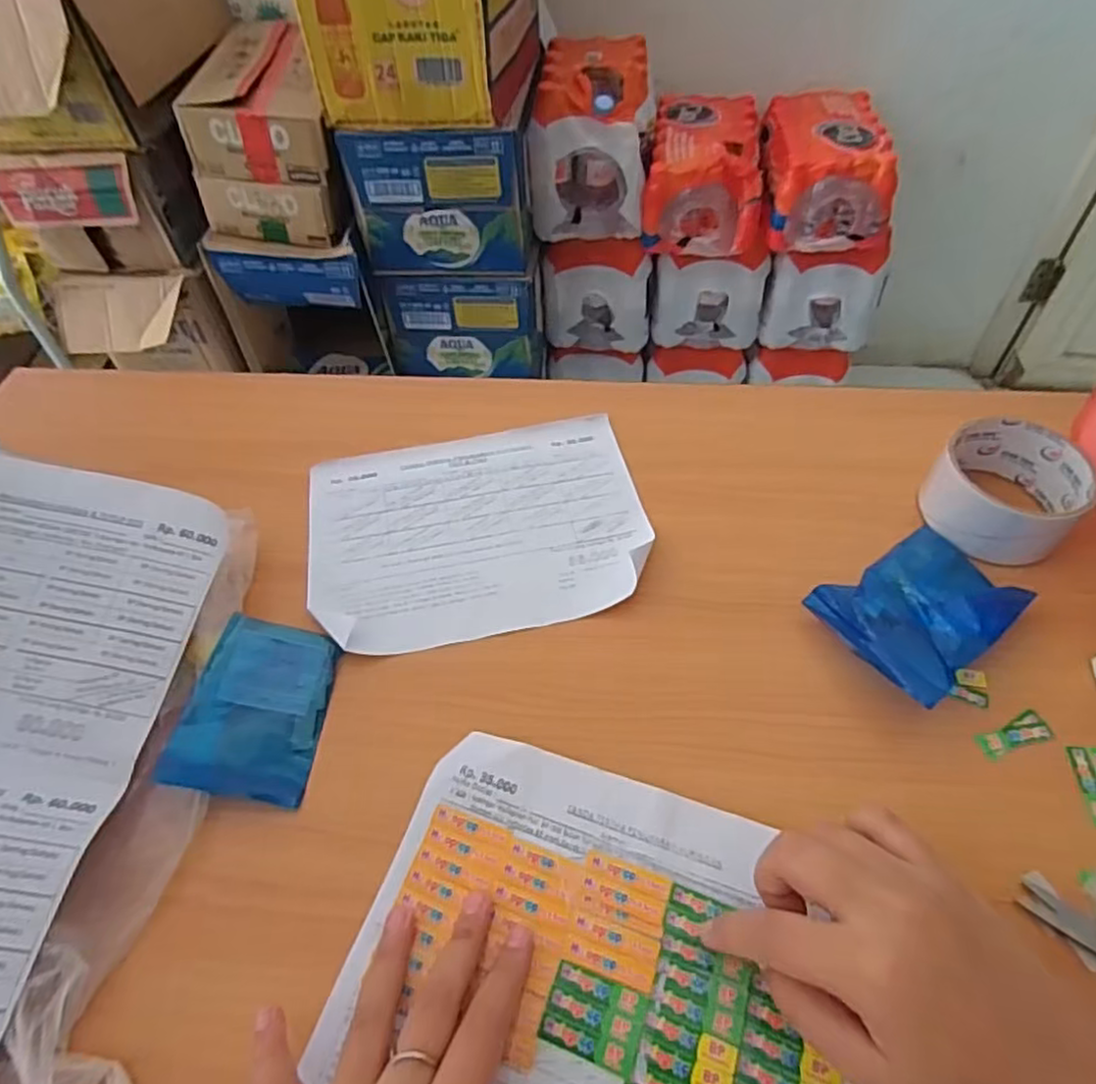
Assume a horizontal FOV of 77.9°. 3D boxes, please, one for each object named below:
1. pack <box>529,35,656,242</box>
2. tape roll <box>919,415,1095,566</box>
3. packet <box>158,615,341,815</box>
[{"bbox_3d":[0.084,-0.701,1.185,0.189,0.236,0.230,7,52,8],"label":"pack"},{"bbox_3d":[0.280,-0.033,0.414,0.085,0.040,0.080,-1,51,1],"label":"tape roll"},{"bbox_3d":[-0.151,0.086,0.358,0.069,0.006,0.092,14,54,-6],"label":"packet"}]

